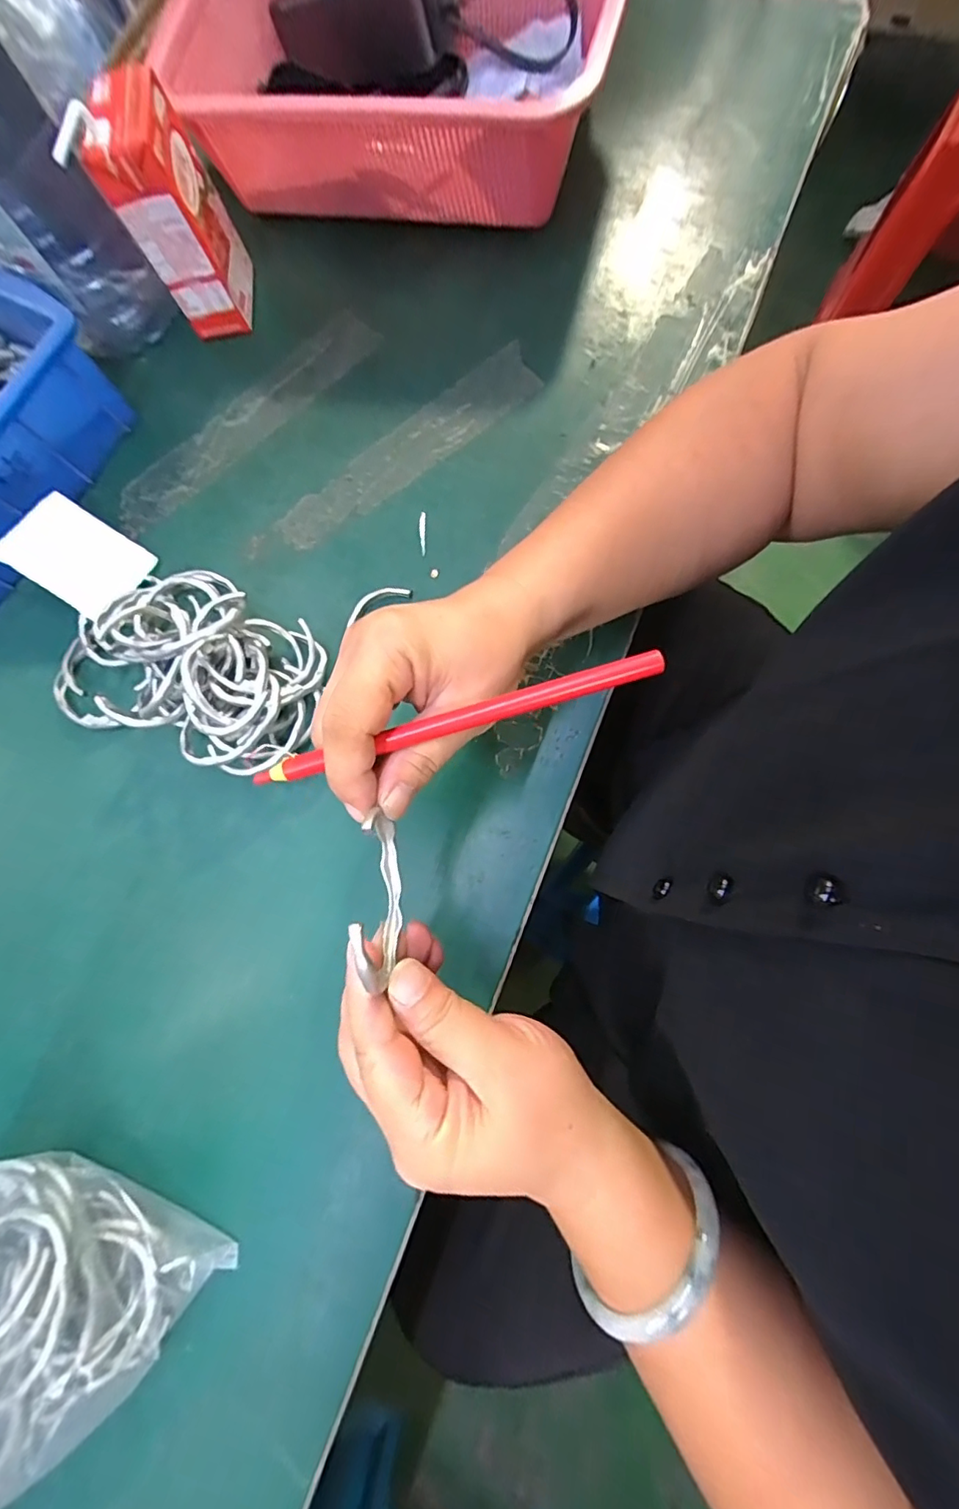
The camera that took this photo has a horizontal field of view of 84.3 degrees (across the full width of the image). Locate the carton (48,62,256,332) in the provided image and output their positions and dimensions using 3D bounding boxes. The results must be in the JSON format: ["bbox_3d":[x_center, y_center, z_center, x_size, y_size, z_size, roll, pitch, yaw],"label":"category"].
[{"bbox_3d":[-0.199,-0.350,0.344,0.046,0.112,0.071,-3,78,6],"label":"carton"}]

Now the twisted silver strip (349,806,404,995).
[{"bbox_3d":[-0.039,0.055,0.205,0.007,0.063,0.061,-4,79,1],"label":"twisted silver strip"}]

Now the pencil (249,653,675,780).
[{"bbox_3d":[-0.010,-0.013,0.207,0.164,0.005,0.009,-16,79,5],"label":"pencil"}]

